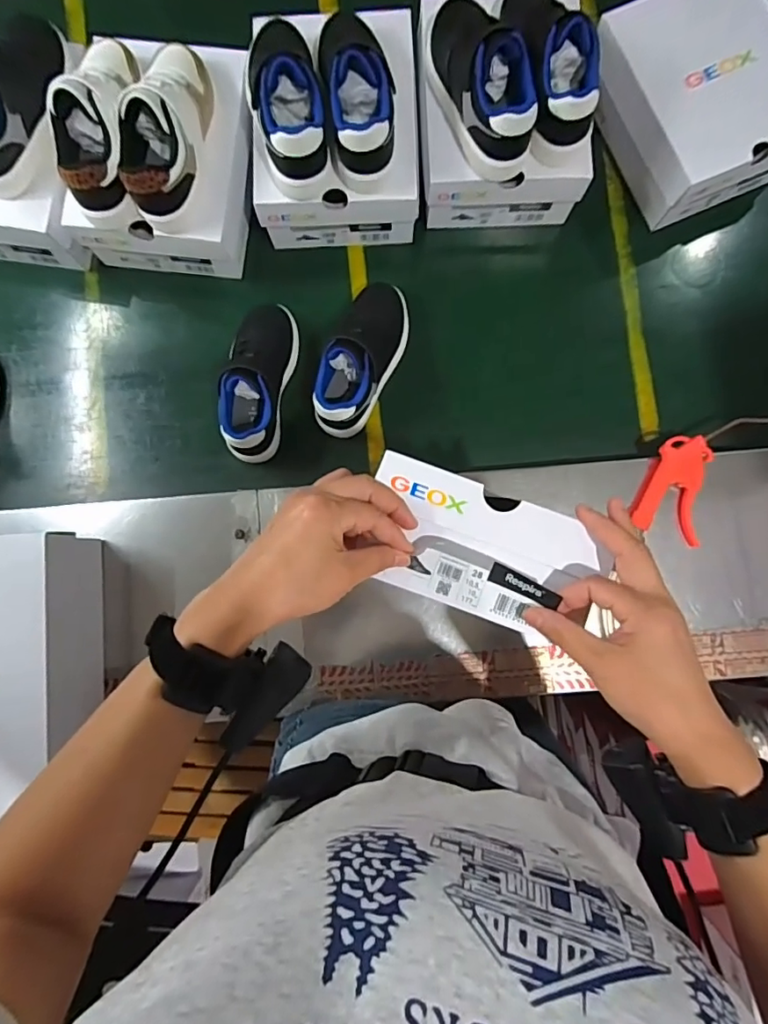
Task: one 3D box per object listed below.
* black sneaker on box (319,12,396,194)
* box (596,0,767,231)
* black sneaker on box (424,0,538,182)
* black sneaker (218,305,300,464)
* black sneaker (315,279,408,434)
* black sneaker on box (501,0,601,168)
[{"bbox_3d":[-0.030,-0.456,0.552,0.078,0.099,0.188,-9,85,0],"label":"black sneaker on box"},{"bbox_3d":[0.380,-0.501,0.634,0.187,0.088,0.225,-24,85,-1],"label":"box"},{"bbox_3d":[0.100,-0.471,0.560,0.078,0.094,0.195,-24,85,-1],"label":"black sneaker on box"},{"bbox_3d":[-0.150,-0.162,0.618,0.069,0.081,0.190,6,85,1],"label":"black sneaker"},{"bbox_3d":[-0.024,-0.191,0.618,0.074,0.081,0.194,20,86,2],"label":"black sneaker"},{"bbox_3d":[0.176,-0.489,0.556,0.069,0.096,0.190,-12,85,0],"label":"black sneaker on box"}]

